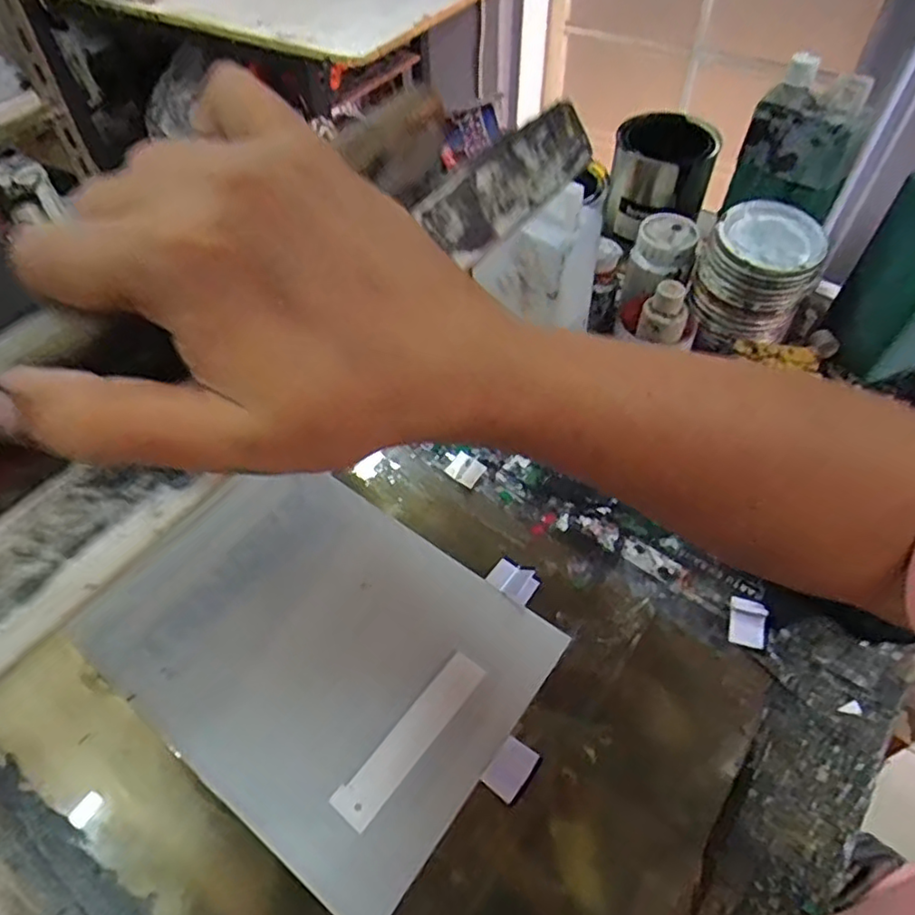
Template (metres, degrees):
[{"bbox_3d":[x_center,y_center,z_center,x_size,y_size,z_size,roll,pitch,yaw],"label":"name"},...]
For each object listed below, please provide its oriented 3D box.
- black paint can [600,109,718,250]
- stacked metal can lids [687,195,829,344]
[{"bbox_3d":[0.217,-0.317,0.711,0.113,0.112,0.101,-36,61,-22],"label":"black paint can"},{"bbox_3d":[0.297,-0.185,0.629,0.101,0.094,0.095,0,54,1],"label":"stacked metal can lids"}]

